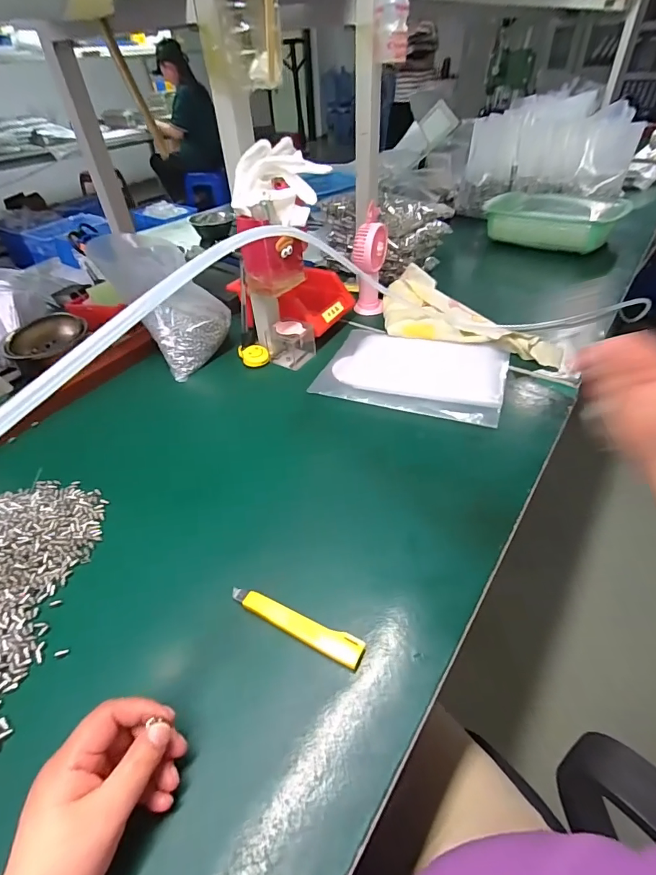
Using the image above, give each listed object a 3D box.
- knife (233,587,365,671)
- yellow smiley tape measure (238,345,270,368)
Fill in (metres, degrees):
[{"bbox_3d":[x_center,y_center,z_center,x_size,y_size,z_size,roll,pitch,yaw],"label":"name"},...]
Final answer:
[{"bbox_3d":[-0.030,0.160,0.360,0.126,0.010,0.024,16,46,21],"label":"knife"},{"bbox_3d":[-0.120,-0.135,0.679,0.044,0.019,0.043,-15,44,-12],"label":"yellow smiley tape measure"}]

